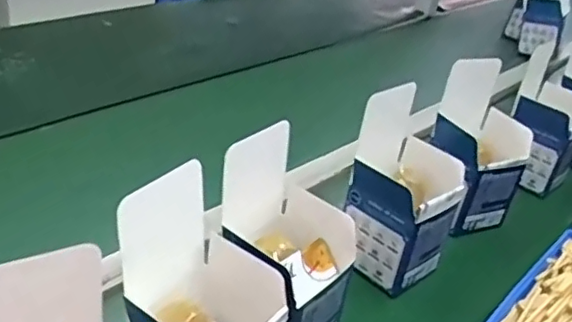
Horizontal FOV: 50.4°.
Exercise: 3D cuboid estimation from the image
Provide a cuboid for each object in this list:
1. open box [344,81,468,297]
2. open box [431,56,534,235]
[{"bbox_3d":[0.116,0.026,0.603,0.092,0.171,0.090,31,38,32],"label":"open box"},{"bbox_3d":[0.221,-0.017,0.706,0.092,0.173,0.098,-8,35,-23],"label":"open box"}]

